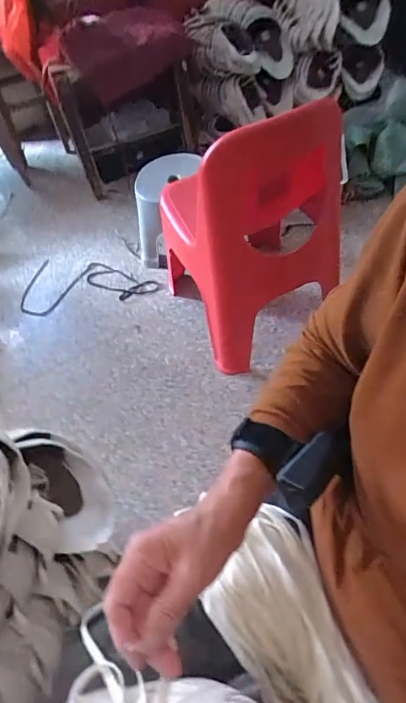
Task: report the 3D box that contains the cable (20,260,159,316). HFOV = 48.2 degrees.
[{"bbox_3d":[-0.372,-0.191,1.435,0.446,0.029,0.228,8,58,14],"label":"cable"}]

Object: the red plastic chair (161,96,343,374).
[{"bbox_3d":[0.109,-0.306,1.081,0.330,0.614,0.370,-25,52,-11],"label":"red plastic chair"}]

